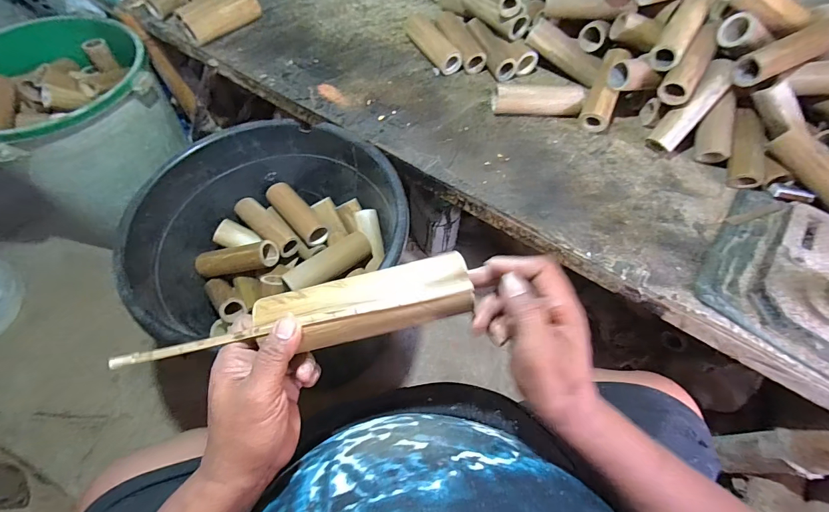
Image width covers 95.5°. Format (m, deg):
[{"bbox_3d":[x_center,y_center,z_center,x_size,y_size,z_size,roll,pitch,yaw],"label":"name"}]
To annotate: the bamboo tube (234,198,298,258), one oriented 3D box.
[{"bbox_3d":[-0.329,-0.069,0.829,0.181,0.039,0.051,39,65,20],"label":"bamboo tube"}]

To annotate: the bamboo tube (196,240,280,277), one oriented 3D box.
[{"bbox_3d":[-0.372,0.009,0.786,0.175,0.049,0.063,-10,57,15],"label":"bamboo tube"}]

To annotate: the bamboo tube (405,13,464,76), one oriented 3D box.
[{"bbox_3d":[0.035,-0.512,0.888,0.054,0.054,0.224,-20,61,-14],"label":"bamboo tube"}]

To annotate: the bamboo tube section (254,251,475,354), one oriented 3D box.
[{"bbox_3d":[-0.040,0.040,0.316,0.171,0.035,0.050,-11,59,-4],"label":"bamboo tube section"}]

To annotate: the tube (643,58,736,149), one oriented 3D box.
[{"bbox_3d":[0.528,-0.282,0.716,0.052,0.052,0.175,45,108,23],"label":"tube"}]

